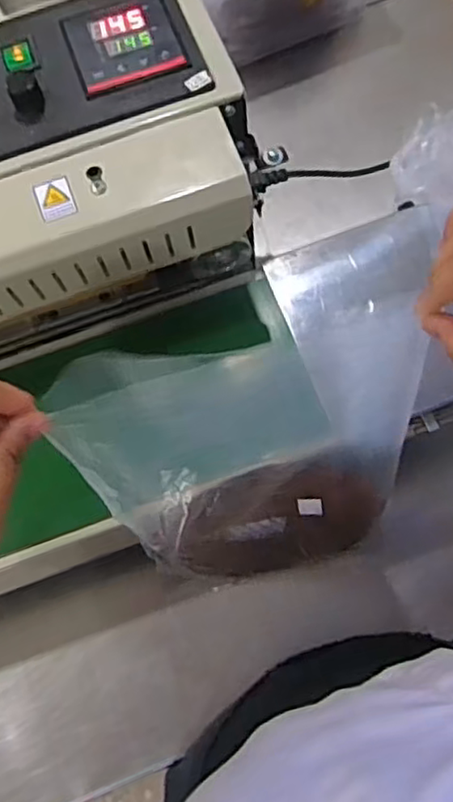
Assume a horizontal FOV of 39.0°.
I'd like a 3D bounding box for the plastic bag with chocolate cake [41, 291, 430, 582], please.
[{"bbox_3d":[0.017,0.051,0.422,0.182,0.292,0.093,-9,71,-2],"label":"plastic bag with chocolate cake"}]

